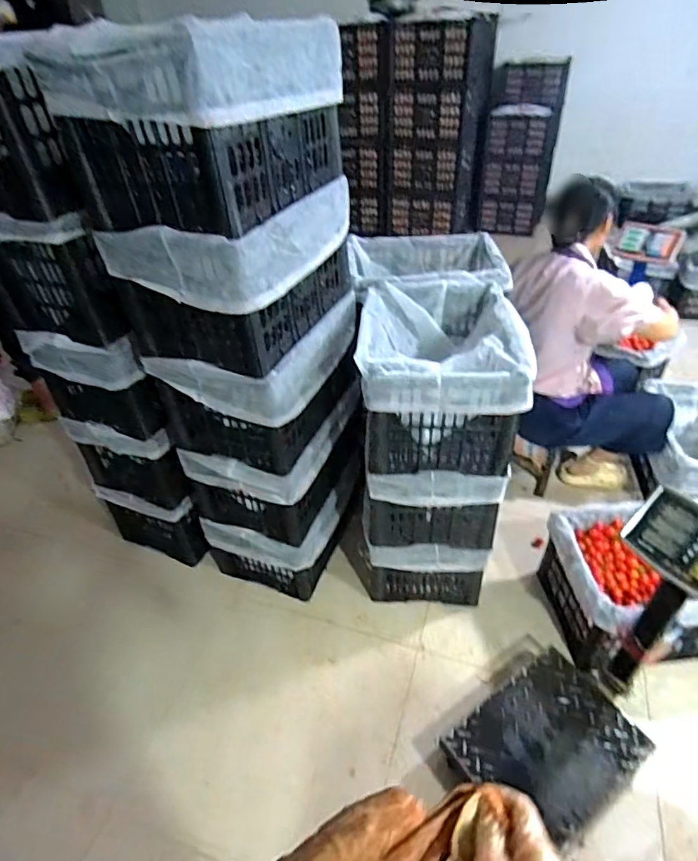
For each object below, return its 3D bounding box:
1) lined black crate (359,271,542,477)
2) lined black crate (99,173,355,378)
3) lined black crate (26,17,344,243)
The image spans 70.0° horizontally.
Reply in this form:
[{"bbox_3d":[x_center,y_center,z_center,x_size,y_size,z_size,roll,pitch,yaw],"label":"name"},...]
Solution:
[{"bbox_3d":[0.230,-0.160,1.284,0.363,0.295,0.488,2,39,7],"label":"lined black crate"},{"bbox_3d":[-0.240,-0.365,1.131,0.339,0.288,0.459,12,41,19],"label":"lined black crate"},{"bbox_3d":[-0.255,-0.583,0.948,0.318,0.281,0.475,15,42,22],"label":"lined black crate"}]

